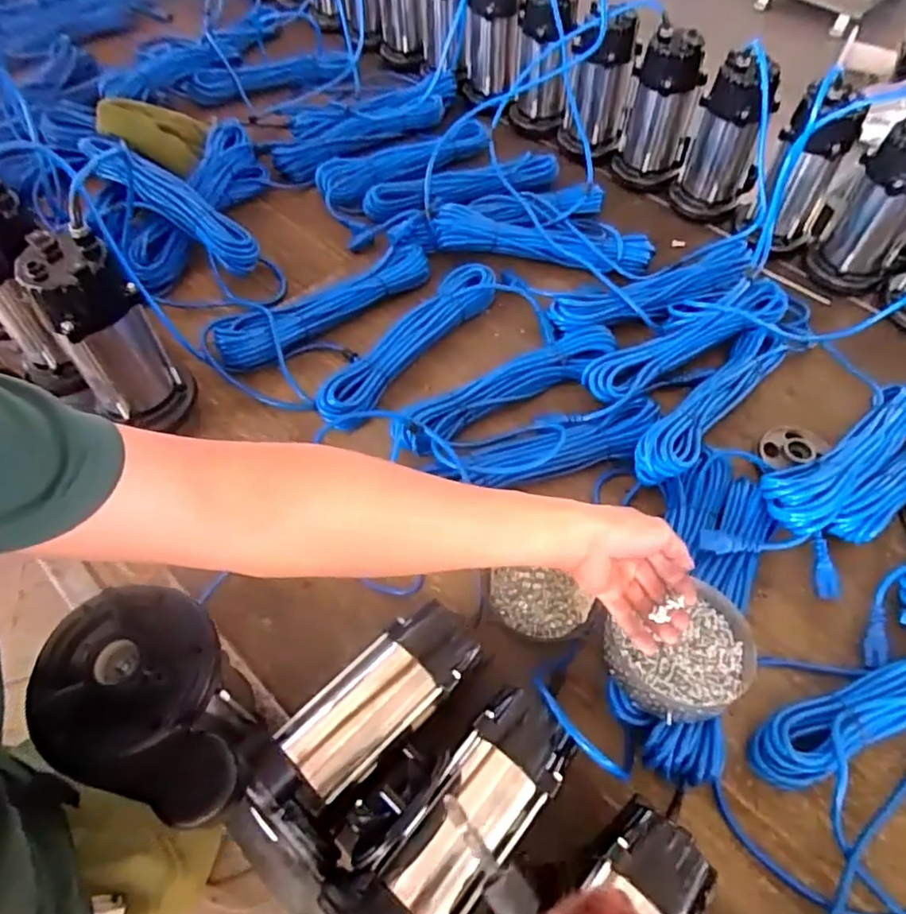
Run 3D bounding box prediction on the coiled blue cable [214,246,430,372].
[{"bbox_3d":[-0.180,-0.223,0.927,0.340,0.034,0.087,-29,61,-19],"label":"coiled blue cable"}]

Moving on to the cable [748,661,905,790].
[{"bbox_3d":[0.449,0.241,0.628,0.348,0.044,0.071,-14,57,-11],"label":"cable"}]

